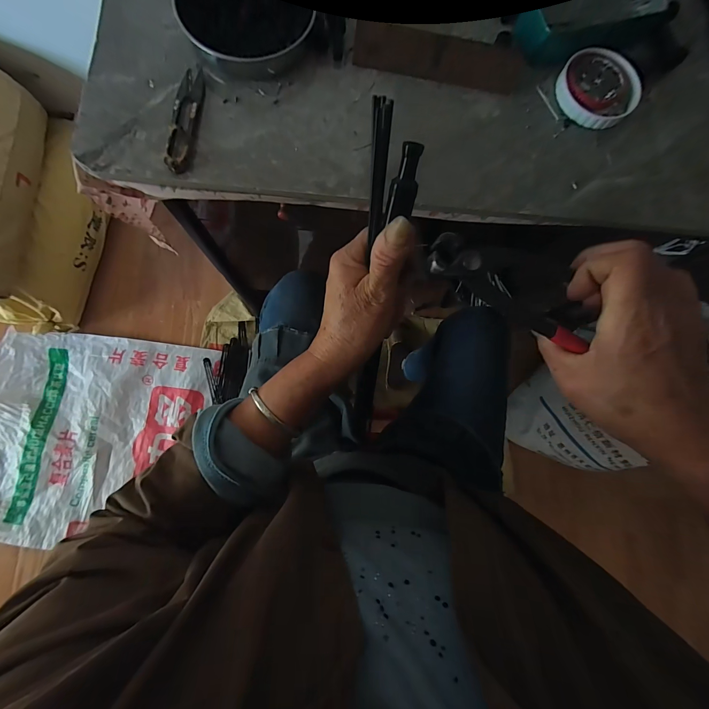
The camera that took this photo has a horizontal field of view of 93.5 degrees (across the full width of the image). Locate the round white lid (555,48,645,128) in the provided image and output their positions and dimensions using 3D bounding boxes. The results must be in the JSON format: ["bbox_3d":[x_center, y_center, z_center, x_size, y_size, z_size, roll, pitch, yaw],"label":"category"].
[{"bbox_3d":[0.272,-0.298,0.374,0.087,0.012,0.087,1,82,-4],"label":"round white lid"}]

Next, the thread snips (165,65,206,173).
[{"bbox_3d":[-0.170,-0.240,0.336,0.025,0.009,0.117,4,81,-3],"label":"thread snips"}]

